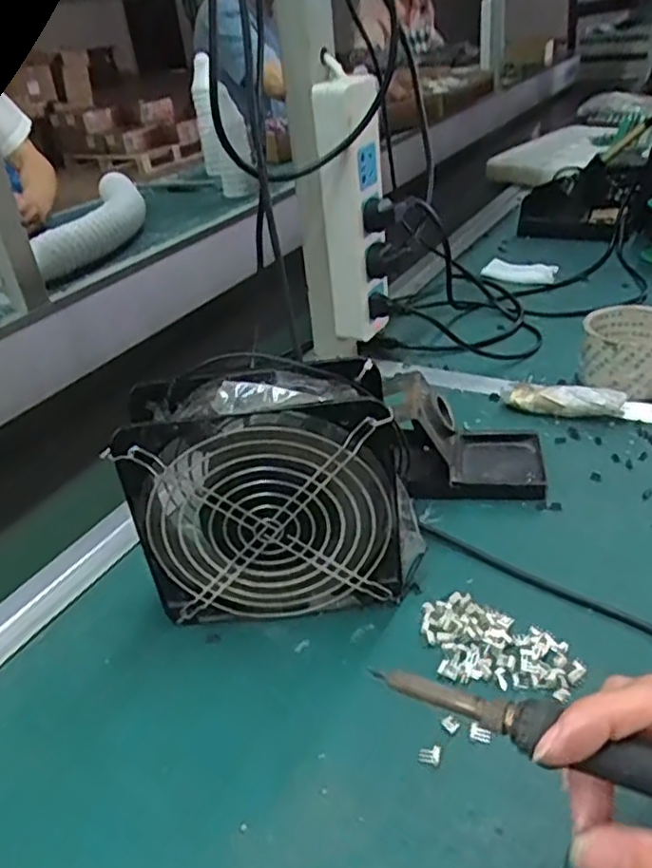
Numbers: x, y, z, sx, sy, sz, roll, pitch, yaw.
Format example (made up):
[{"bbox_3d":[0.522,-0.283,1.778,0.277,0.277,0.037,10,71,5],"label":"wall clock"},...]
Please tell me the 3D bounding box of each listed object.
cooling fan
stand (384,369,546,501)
[{"bbox_3d":[-0.030,0.036,0.406,0.155,0.155,0.059,-5,33,3],"label":"cooling fan"},{"bbox_3d":[0.105,-0.002,0.509,0.110,0.072,0.075,0,33,10],"label":"stand"}]

